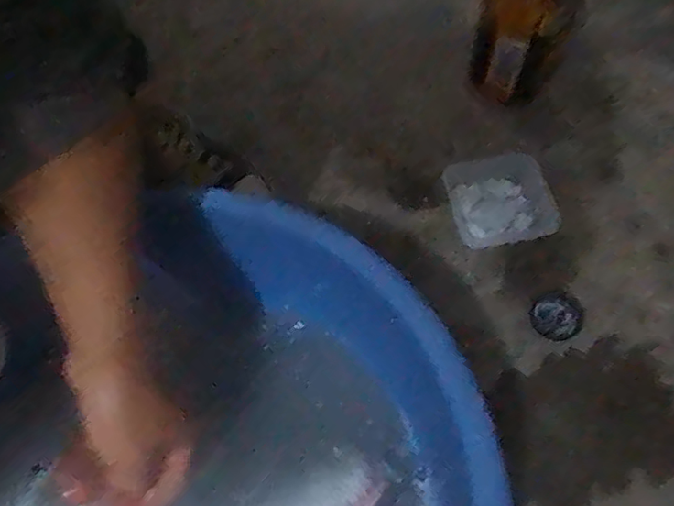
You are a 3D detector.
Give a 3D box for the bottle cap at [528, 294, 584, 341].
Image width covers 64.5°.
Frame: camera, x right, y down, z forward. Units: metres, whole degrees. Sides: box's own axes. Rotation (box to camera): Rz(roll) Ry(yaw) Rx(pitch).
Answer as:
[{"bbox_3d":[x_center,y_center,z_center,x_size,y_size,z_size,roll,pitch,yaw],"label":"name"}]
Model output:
[{"bbox_3d":[0.188,0.055,0.457,0.042,0.004,0.038,-21,79,4],"label":"bottle cap"}]

